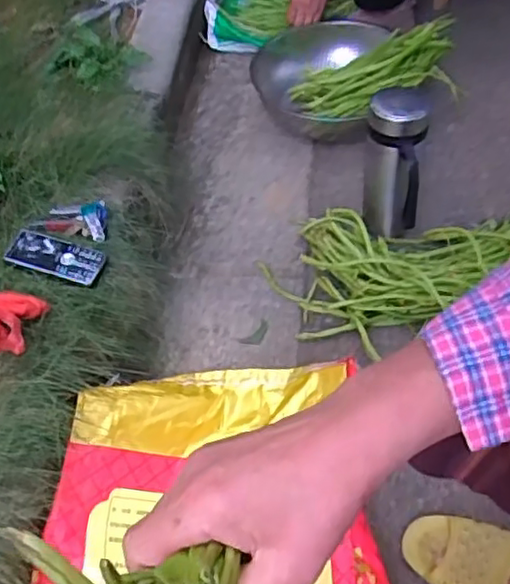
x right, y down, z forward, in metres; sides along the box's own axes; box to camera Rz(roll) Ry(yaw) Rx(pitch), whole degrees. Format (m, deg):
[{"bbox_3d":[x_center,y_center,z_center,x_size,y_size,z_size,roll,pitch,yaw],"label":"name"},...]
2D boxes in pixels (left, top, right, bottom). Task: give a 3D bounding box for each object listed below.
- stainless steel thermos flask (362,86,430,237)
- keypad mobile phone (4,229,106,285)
[{"bbox_3d":[0.195,-0.167,0.952,0.087,0.219,0.129,9,51,3],"label":"stainless steel thermos flask"},{"bbox_3d":[-0.264,-0.048,0.863,0.121,0.009,0.056,17,60,0],"label":"keypad mobile phone"}]

